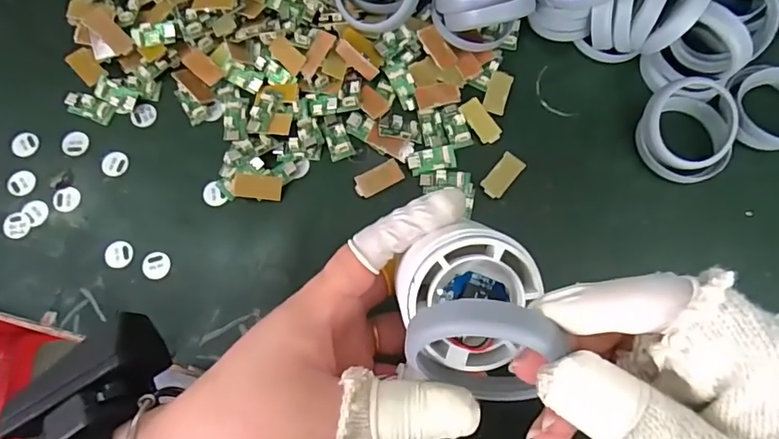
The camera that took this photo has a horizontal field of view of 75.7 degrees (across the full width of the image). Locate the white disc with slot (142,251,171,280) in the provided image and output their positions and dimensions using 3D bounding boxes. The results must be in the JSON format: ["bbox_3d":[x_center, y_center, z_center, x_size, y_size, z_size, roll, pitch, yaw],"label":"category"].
[{"bbox_3d":[-0.148,0.029,0.317,0.016,0.004,0.017,0,73,-1],"label":"white disc with slot"}]

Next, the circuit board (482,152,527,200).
[{"bbox_3d":[0.075,-0.029,0.332,0.016,0.004,0.033,37,76,10],"label":"circuit board"}]

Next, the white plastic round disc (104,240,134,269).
[{"bbox_3d":[-0.172,0.022,0.320,0.016,0.004,0.017,2,77,-9],"label":"white plastic round disc"}]

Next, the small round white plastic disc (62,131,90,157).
[{"bbox_3d":[-0.213,-0.051,0.340,0.017,0.004,0.018,4,71,-12],"label":"small round white plastic disc"}]

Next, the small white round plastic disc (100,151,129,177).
[{"bbox_3d":[-0.186,-0.038,0.338,0.016,0.004,0.017,0,73,-1],"label":"small white round plastic disc"}]

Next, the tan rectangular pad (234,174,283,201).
[{"bbox_3d":[-0.085,-0.021,0.323,0.031,0.004,0.015,6,91,4],"label":"tan rectangular pad"}]

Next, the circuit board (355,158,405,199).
[{"bbox_3d":[-0.007,-0.027,0.329,0.033,0.005,0.016,-29,76,-9],"label":"circuit board"}]

